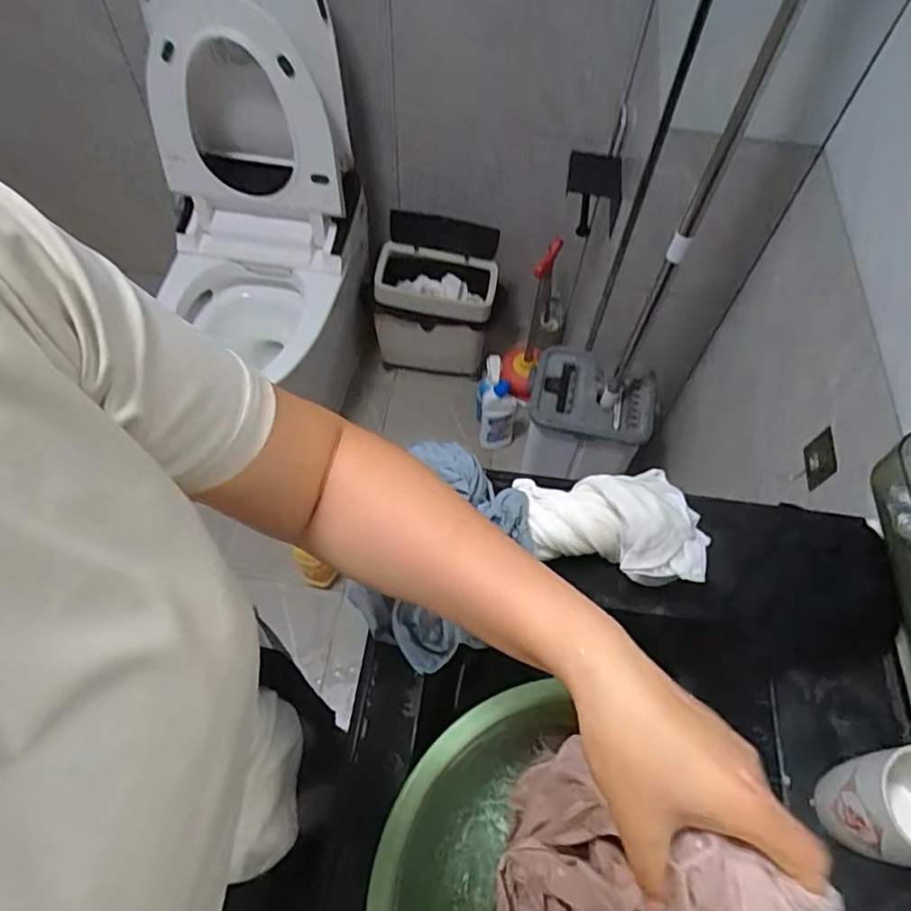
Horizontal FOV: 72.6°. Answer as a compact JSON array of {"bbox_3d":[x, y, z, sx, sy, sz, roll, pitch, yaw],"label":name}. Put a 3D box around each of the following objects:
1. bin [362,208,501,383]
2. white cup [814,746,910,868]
[{"bbox_3d":[-0.057,-0.394,1.607,0.317,0.381,0.206,1,60,-2],"label":"bin"},{"bbox_3d":[0.331,0.263,0.462,0.080,0.079,0.073,1,60,-2],"label":"white cup"}]

